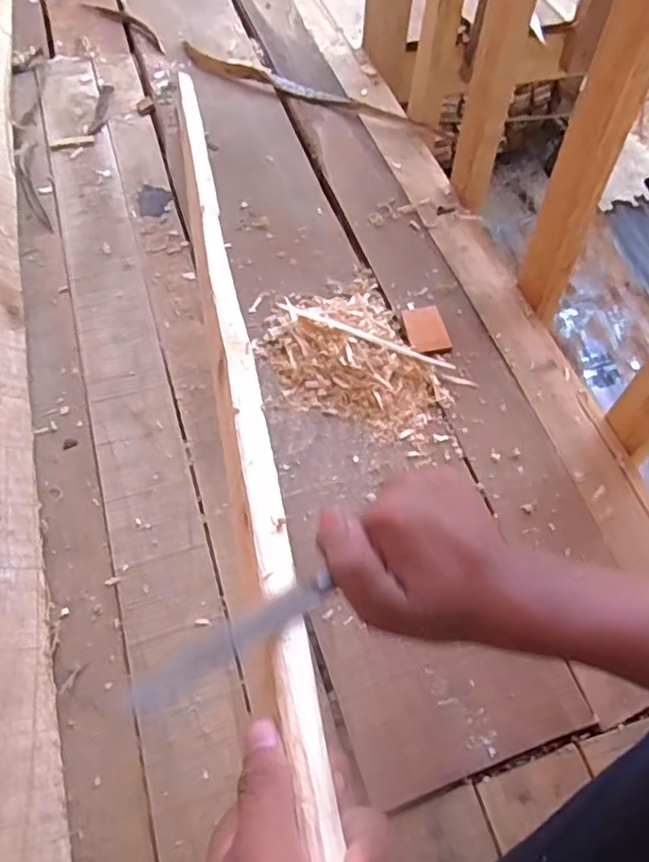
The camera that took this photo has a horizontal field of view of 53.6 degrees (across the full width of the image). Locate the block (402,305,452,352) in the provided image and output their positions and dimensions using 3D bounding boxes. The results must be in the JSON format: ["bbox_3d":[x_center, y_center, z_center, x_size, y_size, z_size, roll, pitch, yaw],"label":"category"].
[{"bbox_3d":[0.115,-0.115,0.726,0.044,0.010,0.067,-8,59,-9],"label":"block"}]

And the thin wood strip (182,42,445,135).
[{"bbox_3d":[-0.028,-0.522,0.981,0.438,0.014,0.048,22,59,10],"label":"thin wood strip"}]

